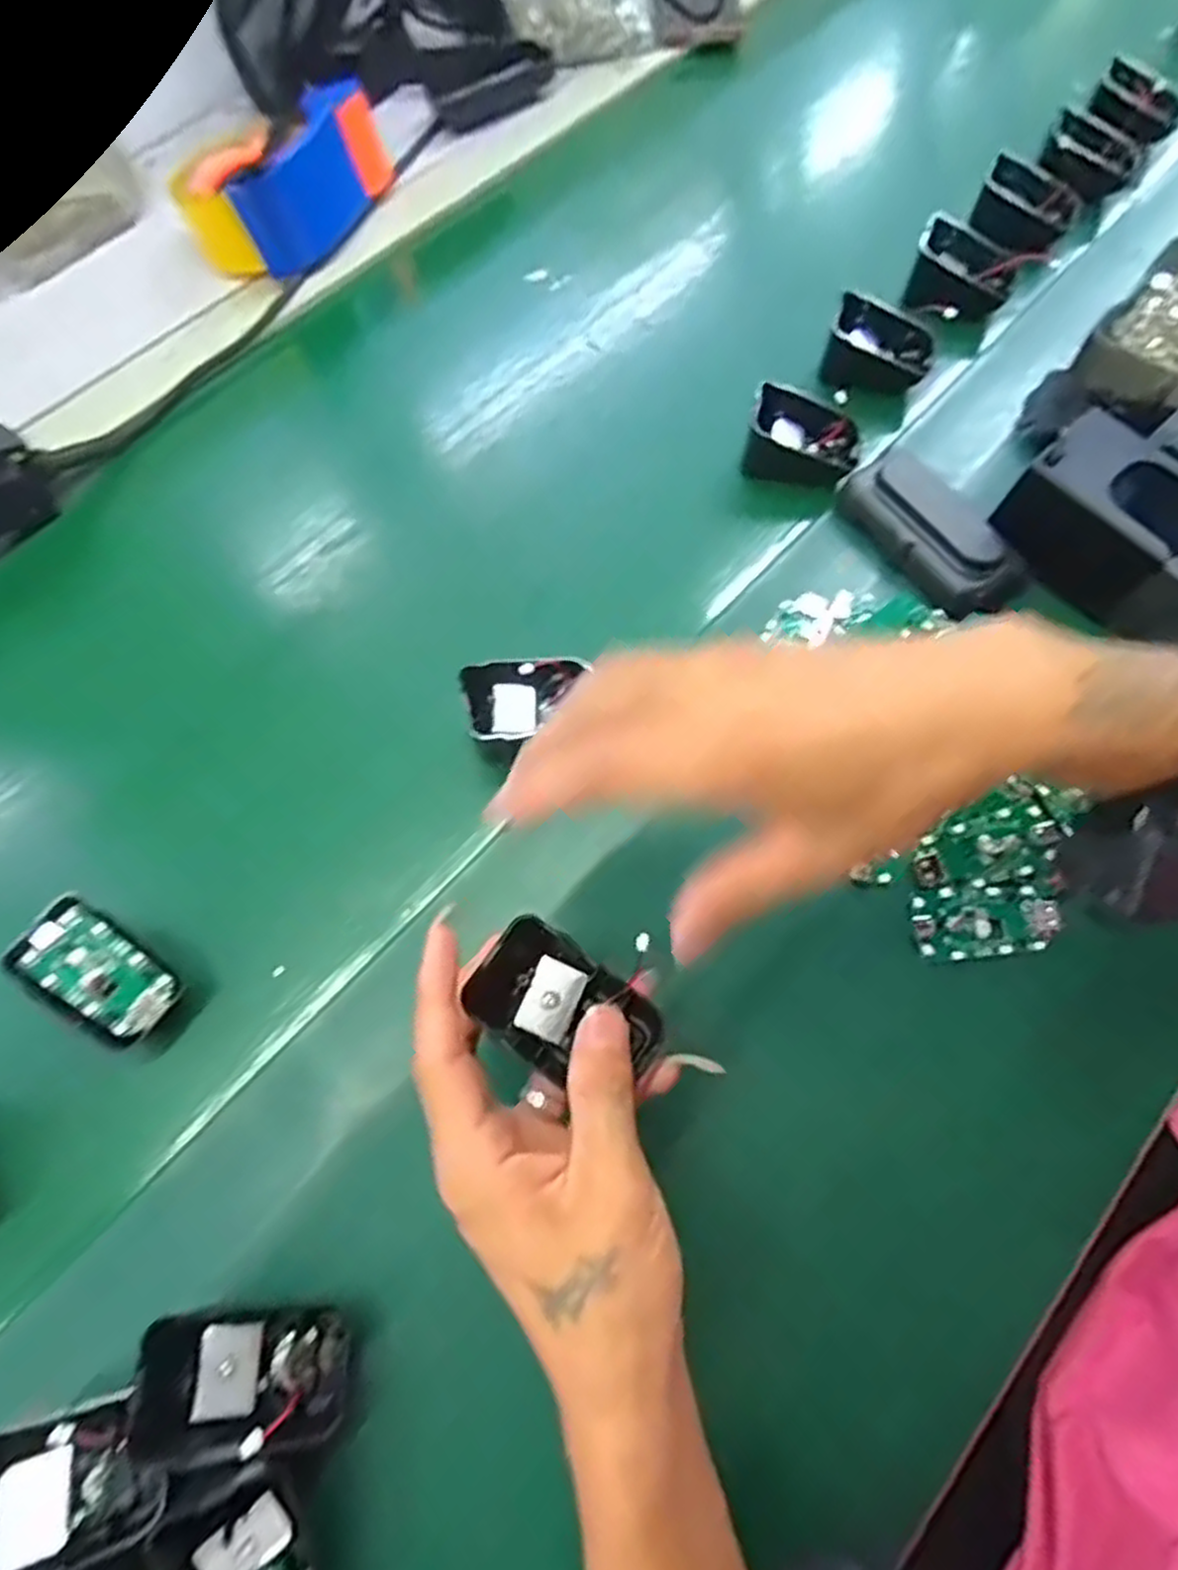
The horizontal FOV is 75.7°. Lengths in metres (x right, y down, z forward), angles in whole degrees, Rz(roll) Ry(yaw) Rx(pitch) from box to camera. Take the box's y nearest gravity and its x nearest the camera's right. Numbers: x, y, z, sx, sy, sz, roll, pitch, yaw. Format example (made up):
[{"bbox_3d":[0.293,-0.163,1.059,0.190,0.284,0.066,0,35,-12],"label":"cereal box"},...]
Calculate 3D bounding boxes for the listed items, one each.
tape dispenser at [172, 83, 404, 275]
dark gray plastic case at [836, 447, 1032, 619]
[{"bbox_3d":[-0.228,-0.442,0.561,0.086,0.073,0.149,34,72,29],"label":"tape dispenser"},{"bbox_3d":[0.190,-0.140,0.421,0.051,0.032,0.108,-36,70,-13],"label":"dark gray plastic case"}]

